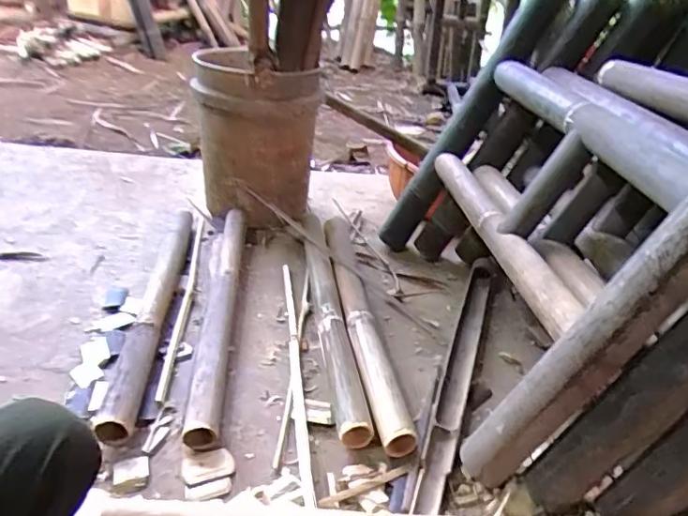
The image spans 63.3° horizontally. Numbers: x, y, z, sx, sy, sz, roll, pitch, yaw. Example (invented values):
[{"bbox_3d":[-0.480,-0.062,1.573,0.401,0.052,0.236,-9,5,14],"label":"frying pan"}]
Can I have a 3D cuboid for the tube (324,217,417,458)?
[{"bbox_3d":[0.024,0.083,1.063,0.077,0.065,0.667,-2,32,-9],"label":"tube"}]

